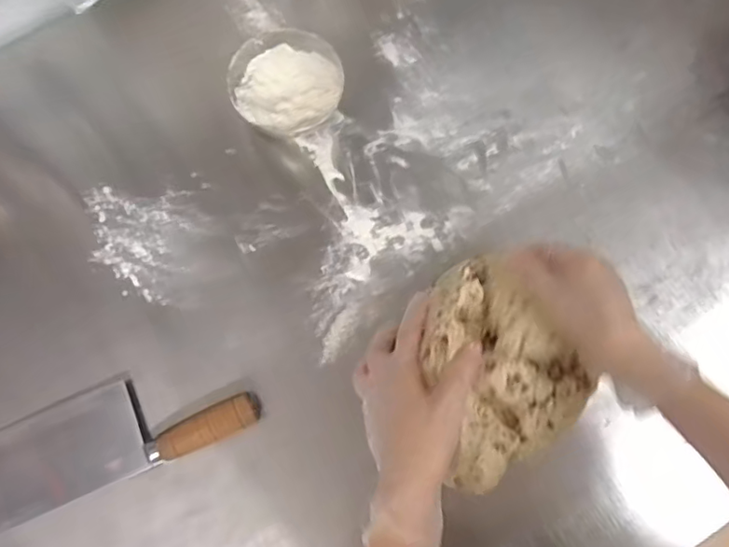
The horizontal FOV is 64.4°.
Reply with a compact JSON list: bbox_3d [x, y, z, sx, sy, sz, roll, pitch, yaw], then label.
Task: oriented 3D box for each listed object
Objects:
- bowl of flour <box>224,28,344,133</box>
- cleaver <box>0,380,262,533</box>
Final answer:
[{"bbox_3d":[-0.079,-0.187,0.592,0.105,0.049,0.107,0,78,-1],"label":"bowl of flour"},{"bbox_3d":[-0.242,0.149,0.527,0.282,0.027,0.086,-22,79,-6],"label":"cleaver"}]

